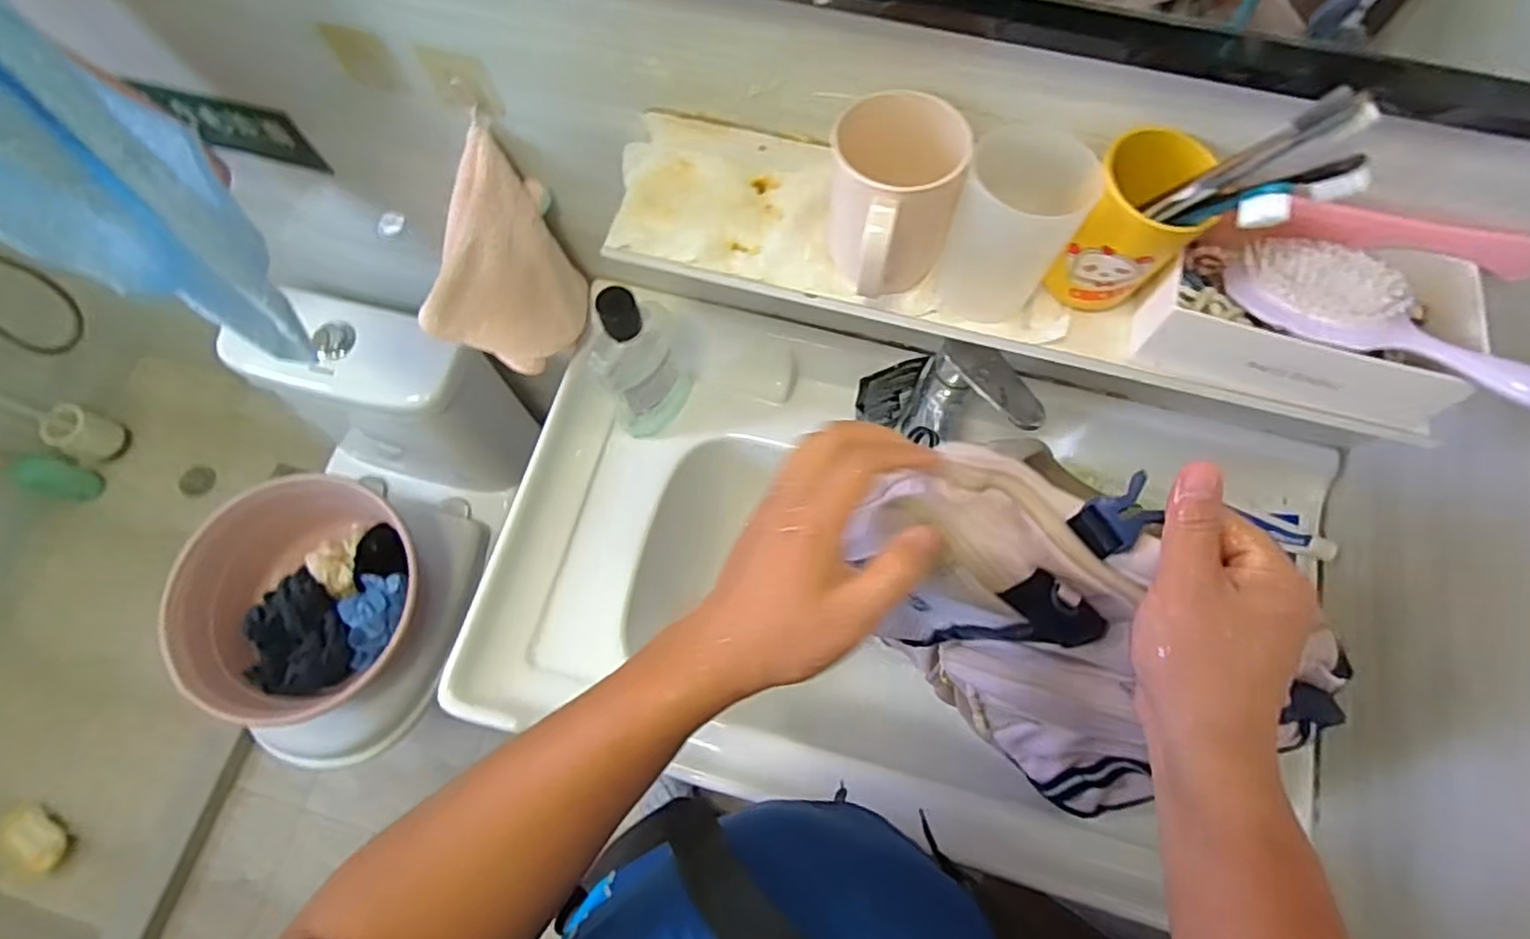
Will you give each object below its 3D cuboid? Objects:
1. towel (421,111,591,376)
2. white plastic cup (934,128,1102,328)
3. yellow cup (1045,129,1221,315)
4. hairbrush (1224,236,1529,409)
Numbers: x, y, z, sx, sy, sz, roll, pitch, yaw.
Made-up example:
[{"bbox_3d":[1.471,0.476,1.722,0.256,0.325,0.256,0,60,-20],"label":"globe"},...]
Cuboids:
[{"bbox_3d":[-0.262,-0.187,0.662,0.100,0.195,0.150,40,76,13],"label":"towel"},{"bbox_3d":[0.163,-0.159,0.458,0.073,0.107,0.070,0,71,0],"label":"white plastic cup"},{"bbox_3d":[0.237,-0.156,0.447,0.066,0.093,0.070,0,71,0],"label":"yellow cup"},{"bbox_3d":[0.377,-0.085,0.415,0.184,0.041,0.066,39,76,13],"label":"hairbrush"}]

